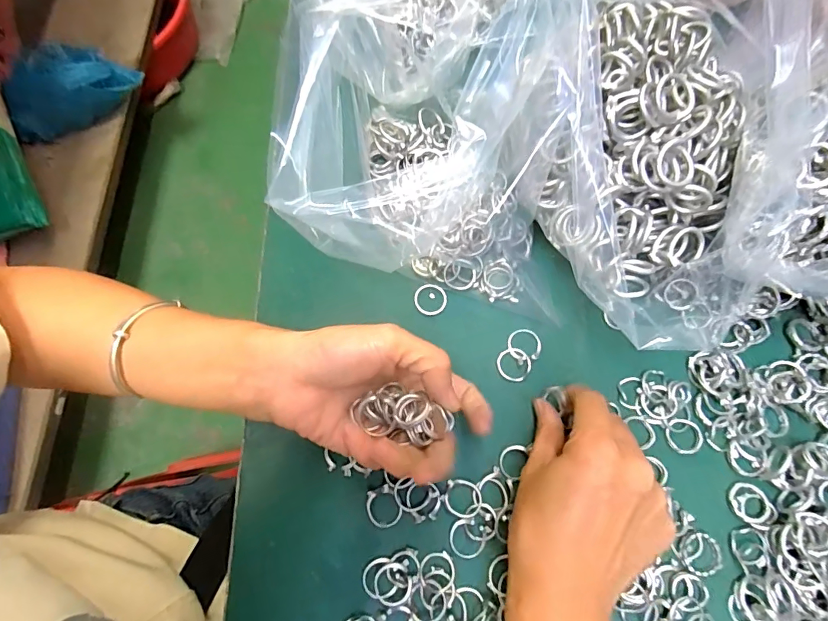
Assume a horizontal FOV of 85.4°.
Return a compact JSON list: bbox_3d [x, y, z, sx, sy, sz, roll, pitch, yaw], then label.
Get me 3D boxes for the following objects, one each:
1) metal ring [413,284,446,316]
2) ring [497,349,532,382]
[{"bbox_3d":[0.012,-0.007,0.313,0.023,0.004,0.022,0,74,1],"label":"metal ring"},{"bbox_3d":[0.067,0.036,0.297,0.021,0.005,0.022,0,74,1],"label":"ring"}]

